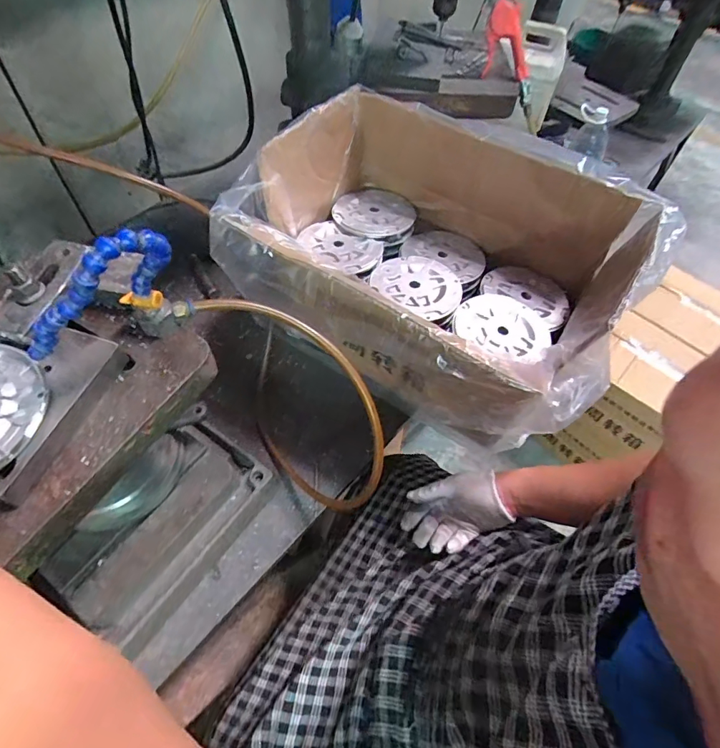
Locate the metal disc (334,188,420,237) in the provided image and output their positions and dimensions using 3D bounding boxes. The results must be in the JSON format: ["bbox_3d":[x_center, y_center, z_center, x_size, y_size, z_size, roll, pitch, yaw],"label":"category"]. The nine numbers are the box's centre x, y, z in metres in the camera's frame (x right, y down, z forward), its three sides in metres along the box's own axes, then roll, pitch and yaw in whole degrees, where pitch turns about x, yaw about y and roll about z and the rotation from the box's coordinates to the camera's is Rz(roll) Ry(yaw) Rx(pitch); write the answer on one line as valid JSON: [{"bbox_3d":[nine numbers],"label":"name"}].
[{"bbox_3d":[0.030,-0.277,0.770,0.135,0.011,0.135,2,56,-3],"label":"metal disc"}]

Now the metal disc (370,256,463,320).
[{"bbox_3d":[0.091,-0.137,0.686,0.132,0.014,0.117,34,60,18],"label":"metal disc"}]

